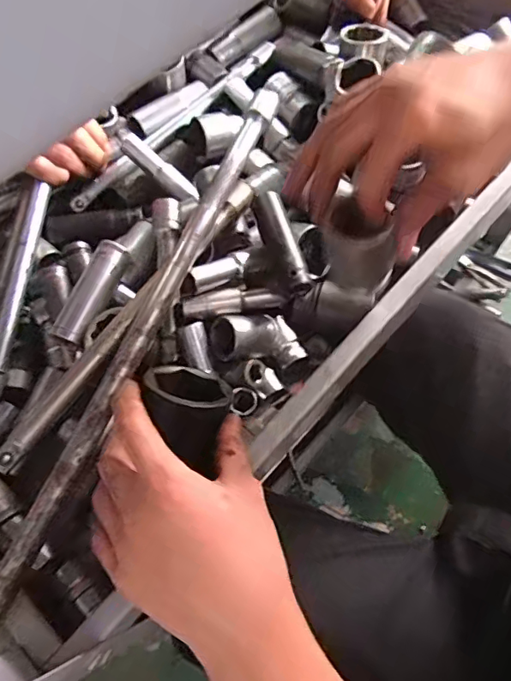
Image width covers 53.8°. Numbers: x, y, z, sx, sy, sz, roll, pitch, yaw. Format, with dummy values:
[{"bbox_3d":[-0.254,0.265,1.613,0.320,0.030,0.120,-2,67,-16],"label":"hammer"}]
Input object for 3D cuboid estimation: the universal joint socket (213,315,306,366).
[{"bbox_3d":[0.002,-0.001,0.362,0.064,0.025,0.033,8,63,-24],"label":"universal joint socket"}]

